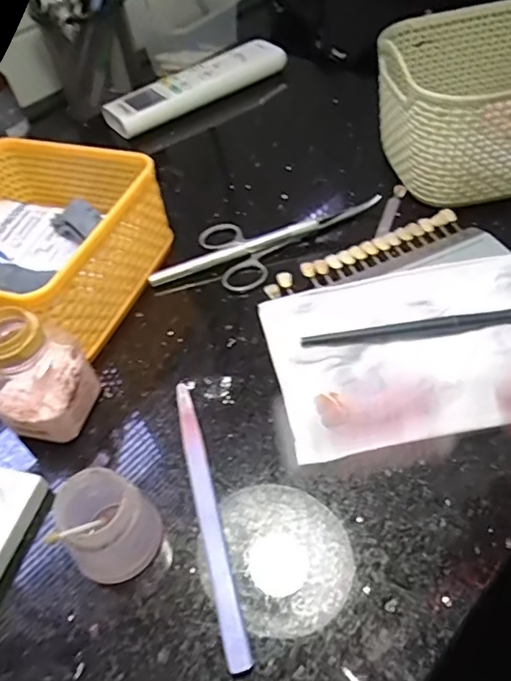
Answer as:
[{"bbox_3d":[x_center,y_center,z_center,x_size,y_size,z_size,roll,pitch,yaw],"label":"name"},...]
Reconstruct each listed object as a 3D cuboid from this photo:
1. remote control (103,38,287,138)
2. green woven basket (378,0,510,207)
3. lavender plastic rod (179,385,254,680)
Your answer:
[{"bbox_3d":[-0.052,-0.237,0.504,0.177,0.028,0.048,-30,52,-16],"label":"remote control"},{"bbox_3d":[0.172,-0.164,0.369,0.164,0.087,0.119,-13,50,-2],"label":"green woven basket"},{"bbox_3d":[-0.023,0.076,0.253,0.010,0.004,0.137,-13,50,-7],"label":"lavender plastic rod"}]

